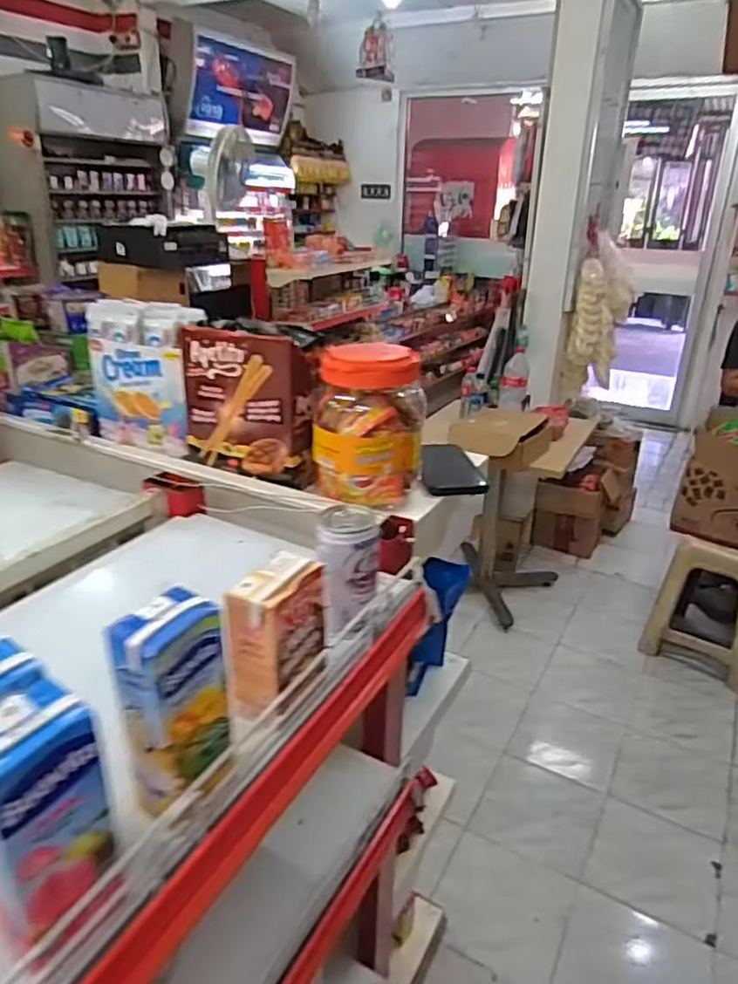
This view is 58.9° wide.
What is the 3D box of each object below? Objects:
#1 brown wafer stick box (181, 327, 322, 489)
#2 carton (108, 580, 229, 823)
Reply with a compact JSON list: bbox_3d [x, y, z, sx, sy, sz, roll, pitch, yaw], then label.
[{"bbox_3d":[-0.144,-0.113,0.817,0.177,0.171,0.082,14,28,26],"label":"brown wafer stick box"},{"bbox_3d":[-0.109,0.117,0.368,0.056,0.117,0.032,-20,33,-39],"label":"carton"}]

